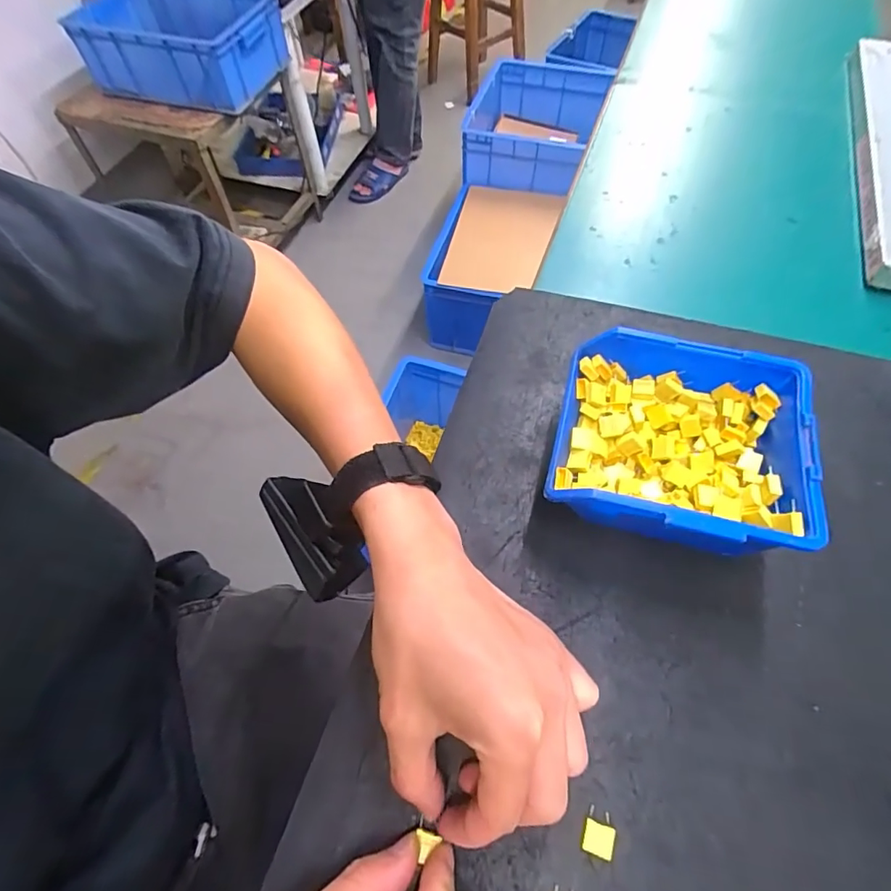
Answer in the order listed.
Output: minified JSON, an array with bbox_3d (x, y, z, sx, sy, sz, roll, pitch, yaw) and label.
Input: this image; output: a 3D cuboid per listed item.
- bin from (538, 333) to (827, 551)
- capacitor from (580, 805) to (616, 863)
[{"bbox_3d":[0.135,0.004,0.301,0.135,0.065,0.124,13,61,10],"label":"bin"},{"bbox_3d":[0.073,0.184,0.235,0.014,0.005,0.018,16,62,11],"label":"capacitor"}]

